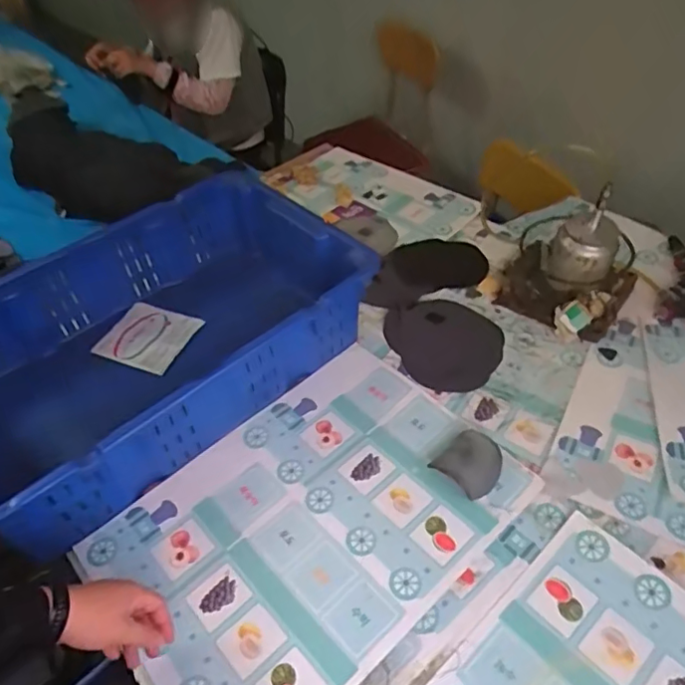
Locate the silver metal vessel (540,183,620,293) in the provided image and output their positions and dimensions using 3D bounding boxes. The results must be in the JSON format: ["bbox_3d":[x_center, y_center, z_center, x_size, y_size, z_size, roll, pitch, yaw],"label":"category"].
[{"bbox_3d":[0.409,-0.184,0.969,0.112,0.153,0.117,13,49,15],"label":"silver metal vessel"}]

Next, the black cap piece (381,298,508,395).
[{"bbox_3d":[0.195,-0.006,1.028,0.195,0.019,0.216,-15,46,-11],"label":"black cap piece"}]

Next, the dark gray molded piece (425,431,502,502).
[{"bbox_3d":[0.182,0.167,0.805,0.087,0.040,0.093,33,56,31],"label":"dark gray molded piece"}]

